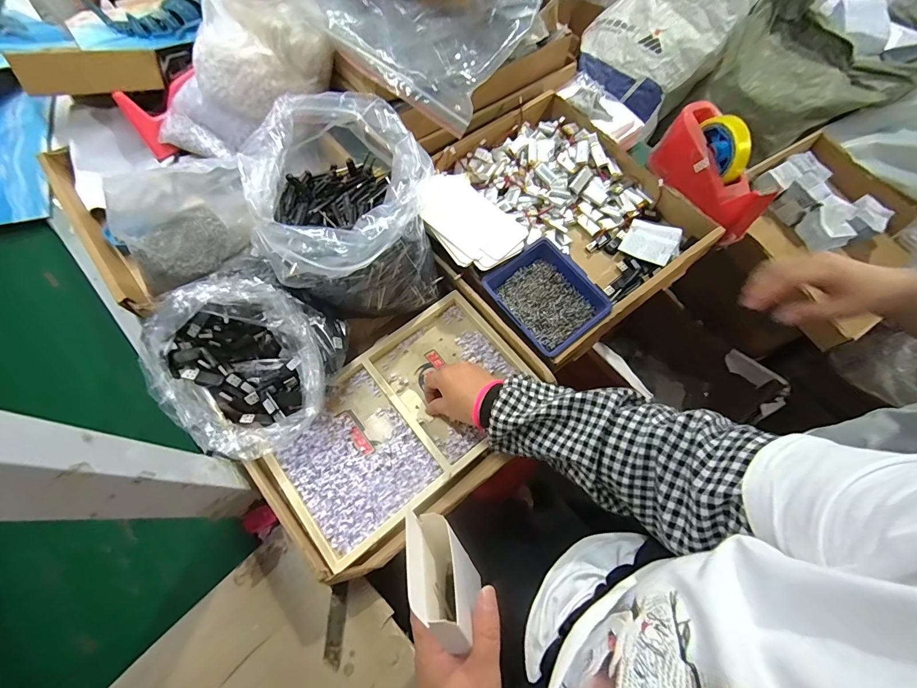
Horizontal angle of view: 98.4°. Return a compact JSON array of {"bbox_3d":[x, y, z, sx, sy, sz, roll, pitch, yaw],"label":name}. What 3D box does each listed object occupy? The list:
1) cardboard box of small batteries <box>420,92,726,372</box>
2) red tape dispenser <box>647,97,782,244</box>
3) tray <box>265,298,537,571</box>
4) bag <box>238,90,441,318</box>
[{"bbox_3d":[0.142,-0.199,0.599,0.361,0.084,0.378,-35,74,-12],"label":"cardboard box of small batteries"},{"bbox_3d":[0.382,-0.263,0.601,0.083,0.104,0.201,-12,69,-6],"label":"red tape dispenser"},{"bbox_3d":[-0.065,0.089,0.503,0.323,0.037,0.187,-39,74,-13],"label":"tray"},{"bbox_3d":[-0.129,-0.155,0.483,0.196,0.178,0.198,-15,70,-5],"label":"bag"}]

